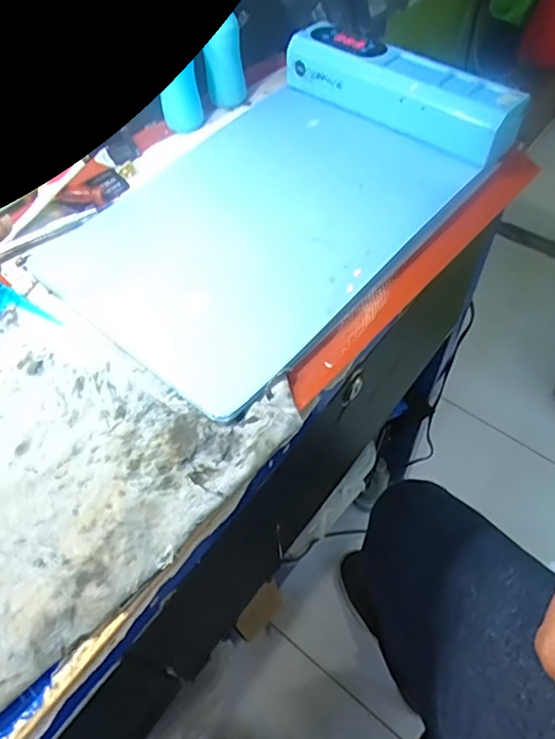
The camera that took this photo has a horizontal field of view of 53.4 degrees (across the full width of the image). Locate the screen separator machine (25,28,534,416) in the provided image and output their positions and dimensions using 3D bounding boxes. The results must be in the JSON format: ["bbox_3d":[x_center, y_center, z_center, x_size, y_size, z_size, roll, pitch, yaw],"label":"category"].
[{"bbox_3d":[0.002,-0.142,0.421,0.219,0.054,0.346,36,65,25],"label":"screen separator machine"}]

